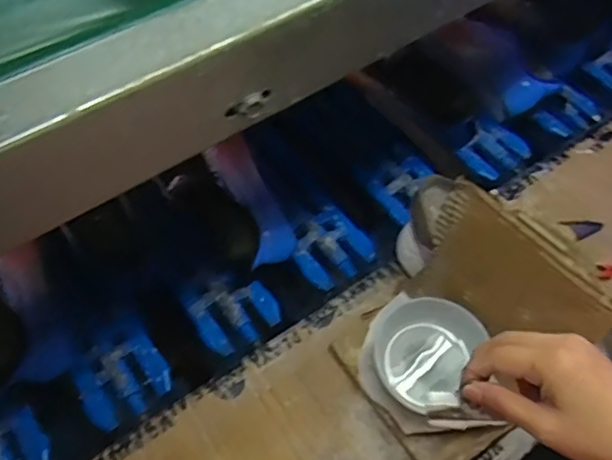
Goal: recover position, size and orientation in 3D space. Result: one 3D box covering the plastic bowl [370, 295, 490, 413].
[{"bbox_3d":[0.115,0.121,0.575,0.092,0.056,0.096,29,63,13],"label":"plastic bowl"}]

